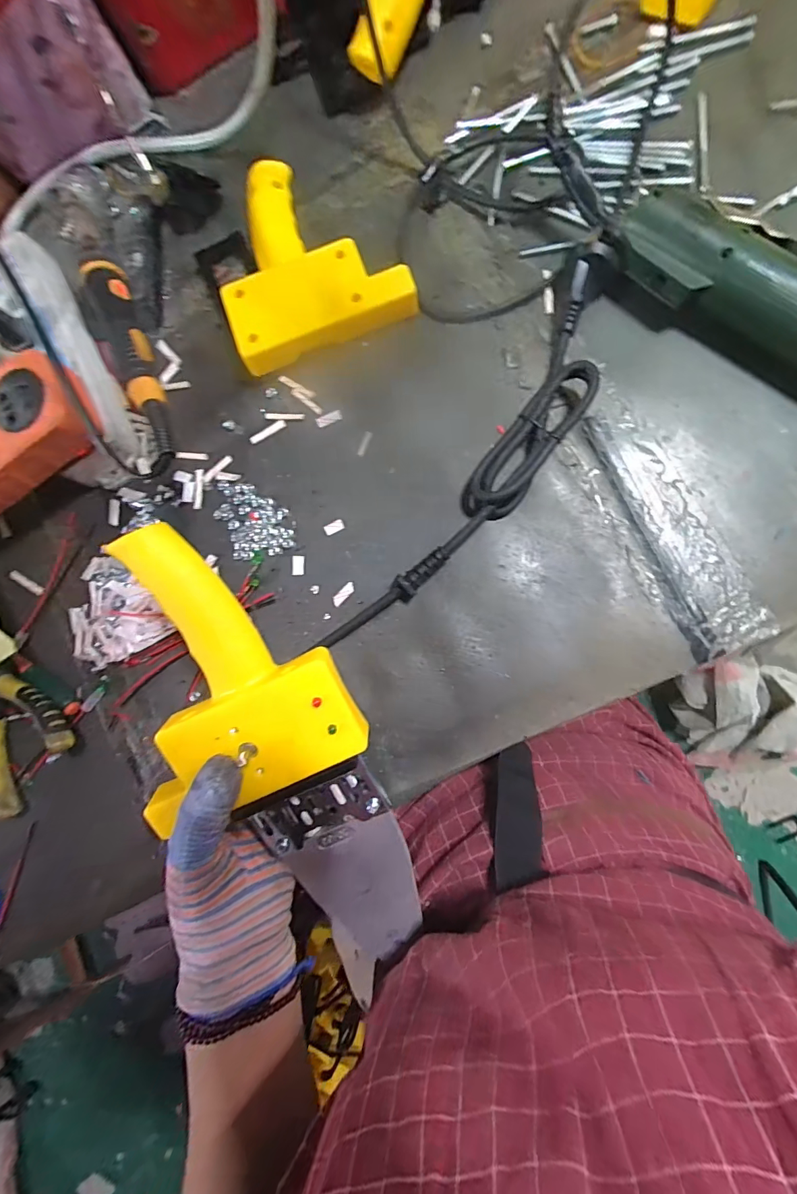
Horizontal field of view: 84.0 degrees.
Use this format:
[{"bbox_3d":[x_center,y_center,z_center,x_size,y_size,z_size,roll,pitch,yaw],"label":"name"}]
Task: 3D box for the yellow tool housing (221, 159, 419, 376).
[{"bbox_3d":[-0.070,-0.250,0.321,0.124,0.029,0.151,-20,83,7],"label":"yellow tool housing"}]

